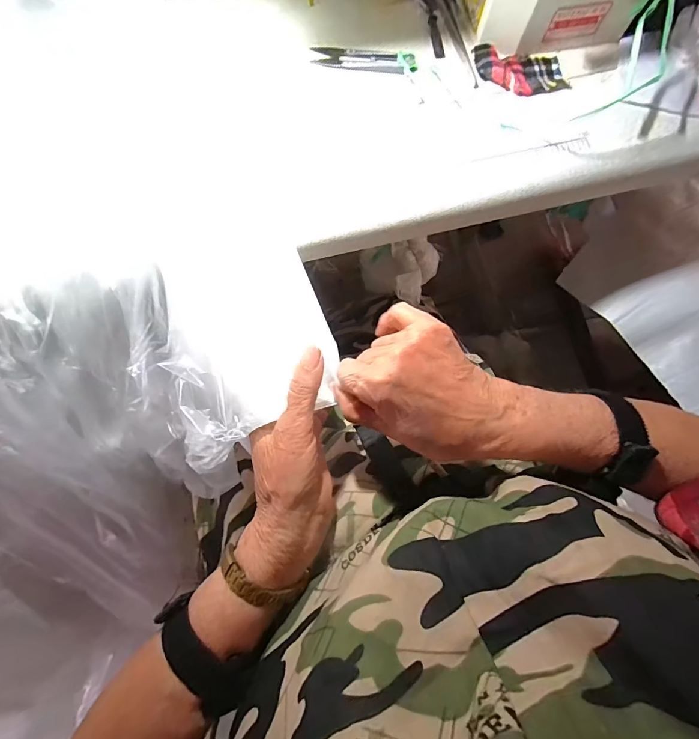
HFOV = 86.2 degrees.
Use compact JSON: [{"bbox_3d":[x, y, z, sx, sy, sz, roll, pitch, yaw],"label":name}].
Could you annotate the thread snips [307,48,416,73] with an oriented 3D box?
[{"bbox_3d":[0.013,-0.294,0.352,0.098,0.007,0.026,9,76,2],"label":"thread snips"}]

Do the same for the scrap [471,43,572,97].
[{"bbox_3d":[0.162,-0.281,0.350,0.084,0.014,0.051,-1,76,-1],"label":"scrap"}]

